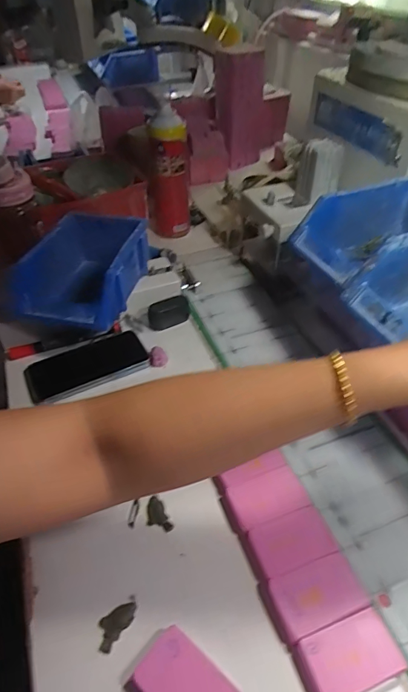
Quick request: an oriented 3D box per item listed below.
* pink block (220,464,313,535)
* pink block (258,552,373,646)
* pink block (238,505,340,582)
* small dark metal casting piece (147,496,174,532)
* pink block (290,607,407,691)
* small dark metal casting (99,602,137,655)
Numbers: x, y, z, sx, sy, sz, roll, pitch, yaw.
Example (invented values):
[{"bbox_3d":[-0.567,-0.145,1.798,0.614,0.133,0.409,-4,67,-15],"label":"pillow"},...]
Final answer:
[{"bbox_3d":[0.058,0.146,0.407,0.075,0.016,0.043,-16,46,-15],"label":"pink block"},{"bbox_3d":[0.089,0.202,0.350,0.076,0.015,0.046,-15,45,-14],"label":"pink block"},{"bbox_3d":[0.075,0.173,0.379,0.073,0.013,0.043,-14,45,-13],"label":"pink block"},{"bbox_3d":[-0.044,0.161,0.407,0.020,0.007,0.033,-22,47,-20],"label":"small dark metal casting piece"},{"bbox_3d":[0.107,0.231,0.320,0.072,0.017,0.043,-14,45,-13],"label":"pink block"},{"bbox_3d":[-0.072,0.222,0.347,0.020,0.009,0.038,26,50,26],"label":"small dark metal casting"}]

